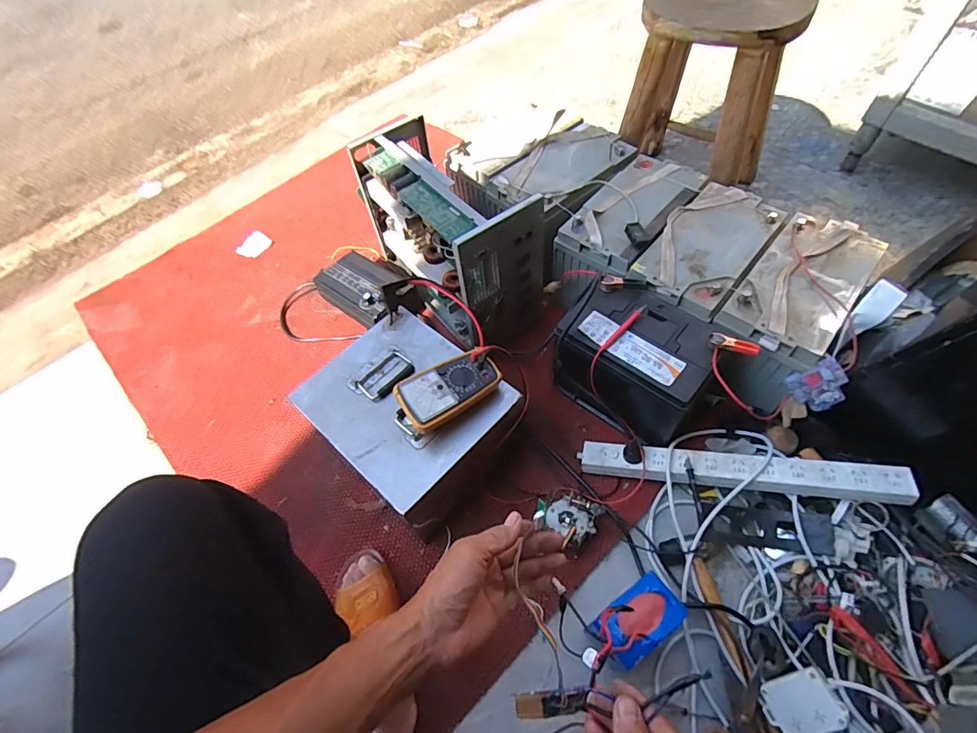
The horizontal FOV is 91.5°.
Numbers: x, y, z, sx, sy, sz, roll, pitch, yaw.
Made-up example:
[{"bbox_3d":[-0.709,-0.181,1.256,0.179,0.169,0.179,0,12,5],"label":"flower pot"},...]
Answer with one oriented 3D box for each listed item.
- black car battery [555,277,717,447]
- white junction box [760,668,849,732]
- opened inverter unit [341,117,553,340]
[{"bbox_3d":[0.256,-0.006,0.872,0.244,0.180,0.202,26,63,19],"label":"black car battery"},{"bbox_3d":[0.407,0.442,0.621,0.091,0.019,0.068,-45,40,27],"label":"white junction box"},{"bbox_3d":[-0.074,-0.292,1.018,0.208,0.289,0.429,-35,62,-17],"label":"opened inverter unit"}]

